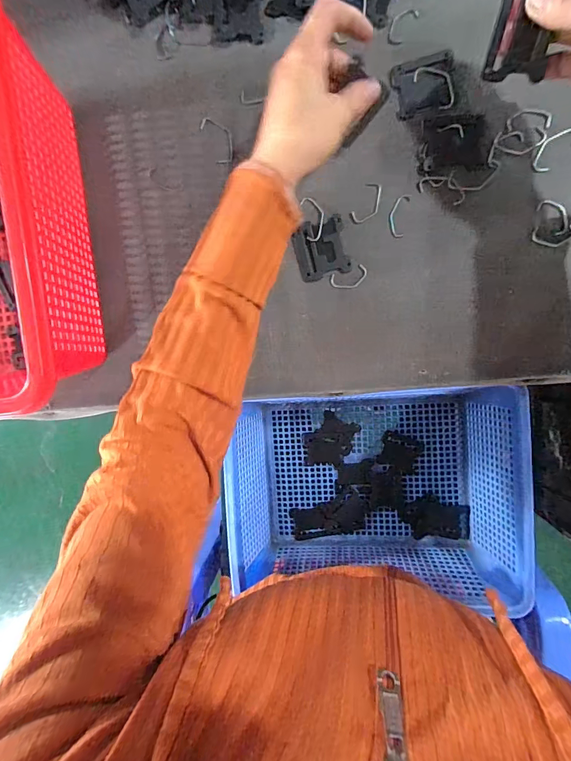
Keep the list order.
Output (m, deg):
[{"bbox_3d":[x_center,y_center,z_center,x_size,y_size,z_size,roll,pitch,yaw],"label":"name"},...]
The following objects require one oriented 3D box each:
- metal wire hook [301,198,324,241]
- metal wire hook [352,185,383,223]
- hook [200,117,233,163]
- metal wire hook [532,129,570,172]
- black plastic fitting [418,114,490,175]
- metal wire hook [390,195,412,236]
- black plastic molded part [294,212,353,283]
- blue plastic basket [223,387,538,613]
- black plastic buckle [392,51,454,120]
[{"bbox_3d":[0.026,-0.144,0.335,0.018,0.004,0.039,-8,93,8],"label":"metal wire hook"},{"bbox_3d":[0.073,-0.155,0.330,0.019,0.004,0.036,28,97,5],"label":"metal wire hook"},{"bbox_3d":[-0.060,-0.217,0.337,0.022,0.004,0.046,-25,90,8],"label":"hook"},{"bbox_3d":[0.221,-0.190,0.308,0.043,0.005,0.020,-42,80,5],"label":"metal wire hook"},{"bbox_3d":[0.141,-0.198,0.314,0.054,0.004,0.042,-3,95,8],"label":"black plastic fitting"},{"bbox_3d":[0.099,-0.144,0.328,0.014,0.004,0.036,11,95,6],"label":"metal wire hook"},{"bbox_3d":[0.032,-0.118,0.337,0.045,0.006,0.050,-12,93,9],"label":"black plastic molded part"},{"bbox_3d":[0.094,0.119,0.425,0.294,0.108,0.213,-2,95,8],"label":"blue plastic basket"},{"bbox_3d":[0.115,-0.245,0.313,0.048,0.004,0.044,-8,94,8],"label":"black plastic buckle"}]

